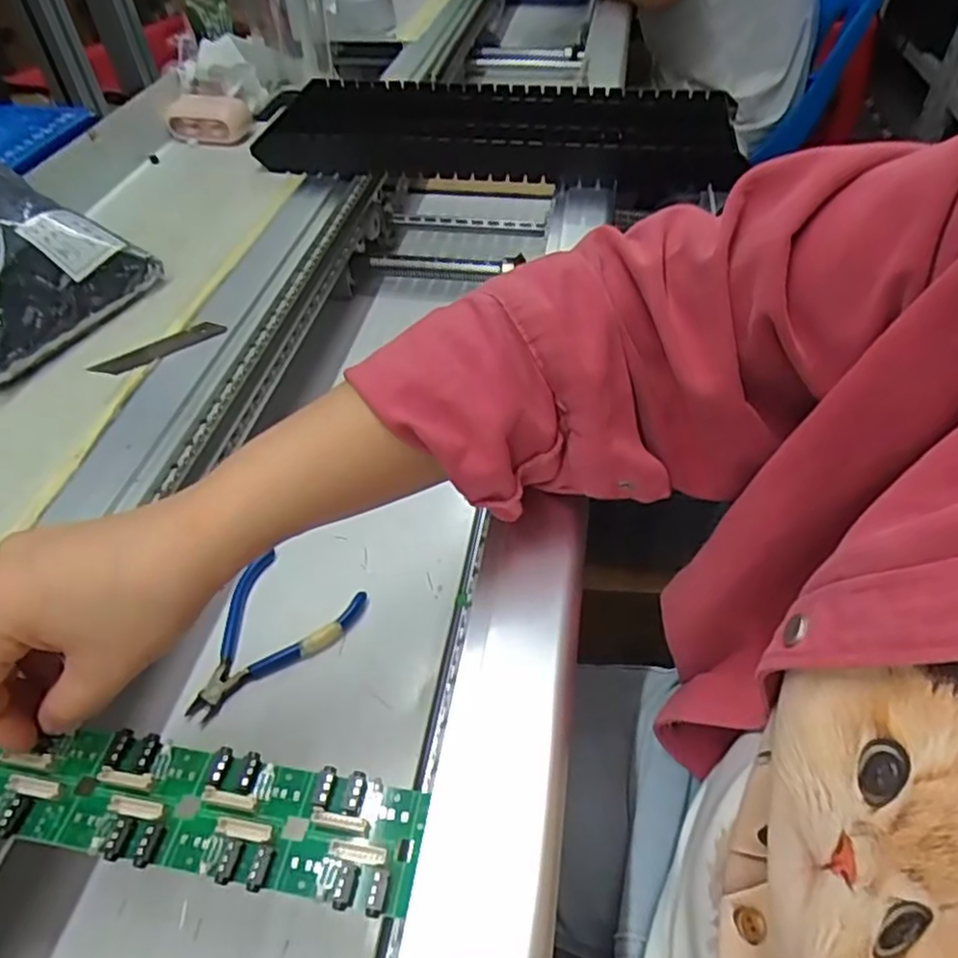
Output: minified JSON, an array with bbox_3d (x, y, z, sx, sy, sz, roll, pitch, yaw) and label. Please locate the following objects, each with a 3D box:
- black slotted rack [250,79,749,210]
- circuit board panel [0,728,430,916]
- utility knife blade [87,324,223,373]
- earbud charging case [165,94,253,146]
[{"bbox_3d":[0.015,-0.305,0.610,0.394,0.058,0.153,2,48,4],"label":"black slotted rack"},{"bbox_3d":[-0.112,0.123,0.257,0.181,0.007,0.043,6,48,7],"label":"circuit board panel"},{"bbox_3d":[-0.203,-0.083,0.434,0.081,0.005,0.017,-27,60,-16],"label":"utility knife blade"},{"bbox_3d":[-0.247,-0.328,0.626,0.070,0.036,0.031,7,48,4],"label":"earbud charging case"}]

